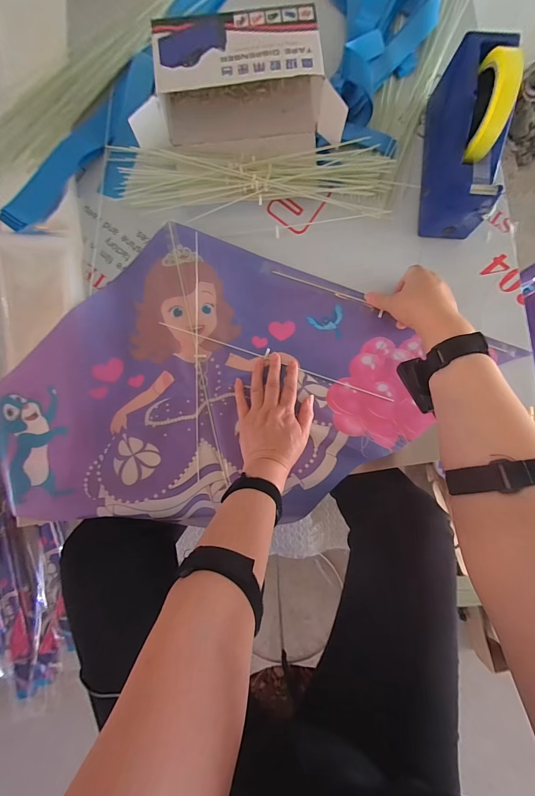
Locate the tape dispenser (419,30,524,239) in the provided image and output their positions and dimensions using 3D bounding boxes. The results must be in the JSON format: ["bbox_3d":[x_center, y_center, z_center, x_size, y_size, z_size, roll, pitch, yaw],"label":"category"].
[{"bbox_3d":[0.259,-0.333,0.409,0.067,0.126,0.202,1,91,-1],"label":"tape dispenser"}]

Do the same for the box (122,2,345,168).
[{"bbox_3d":[-0.039,-0.412,0.428,0.265,0.074,0.141,-3,91,-1],"label":"box"}]

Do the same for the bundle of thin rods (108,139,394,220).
[{"bbox_3d":[-0.017,-0.316,0.457,0.389,0.027,0.099,-1,91,-1],"label":"bundle of thin rods"}]

